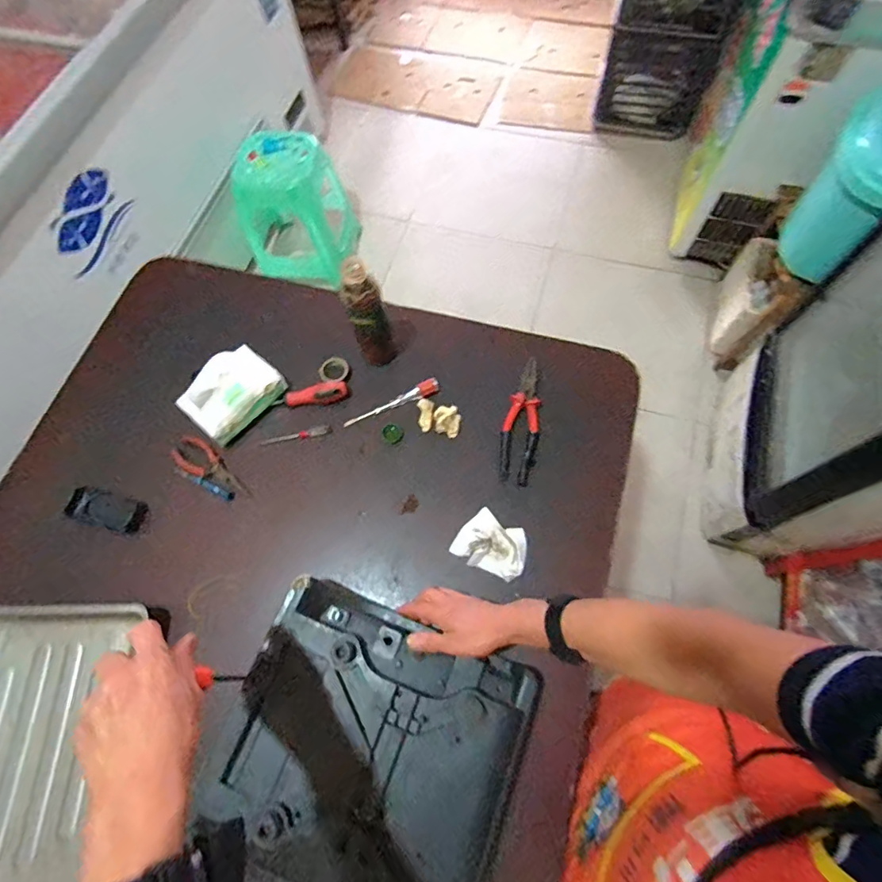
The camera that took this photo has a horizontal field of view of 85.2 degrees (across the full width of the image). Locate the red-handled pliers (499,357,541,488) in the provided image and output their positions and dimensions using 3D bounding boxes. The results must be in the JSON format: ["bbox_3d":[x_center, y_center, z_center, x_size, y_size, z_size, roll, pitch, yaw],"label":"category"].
[{"bbox_3d":[0.128,-0.032,0.759,0.055,0.030,0.205,7,69,6],"label":"red-handled pliers"}]

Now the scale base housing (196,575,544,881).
[{"bbox_3d":[-0.086,0.371,0.569,0.330,0.050,0.308,19,71,10],"label":"scale base housing"}]

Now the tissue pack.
[{"bbox_3d":[-0.331,-0.079,0.759,0.085,0.065,0.143,39,75,16],"label":"tissue pack"}]

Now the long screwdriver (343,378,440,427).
[{"bbox_3d":[-0.080,-0.059,0.786,0.163,0.024,0.022,-24,69,-7],"label":"long screwdriver"}]

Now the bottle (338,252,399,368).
[{"bbox_3d":[-0.114,-0.196,0.748,0.061,0.223,0.074,-13,69,-2],"label":"bottle"}]

